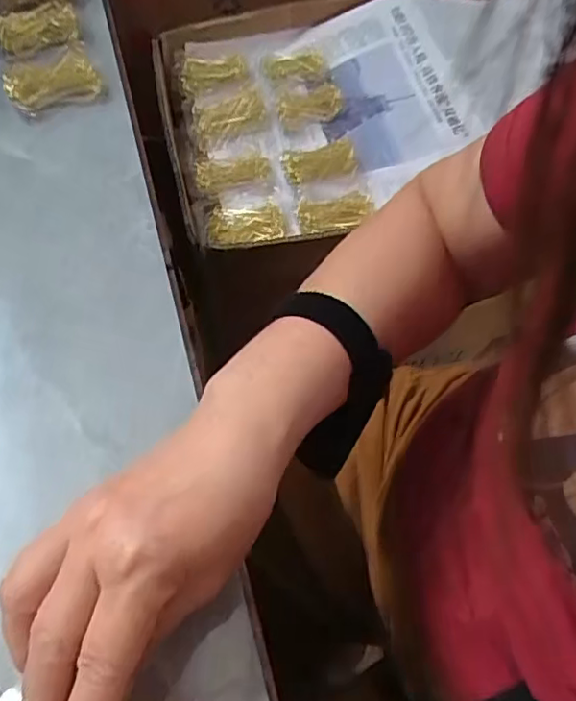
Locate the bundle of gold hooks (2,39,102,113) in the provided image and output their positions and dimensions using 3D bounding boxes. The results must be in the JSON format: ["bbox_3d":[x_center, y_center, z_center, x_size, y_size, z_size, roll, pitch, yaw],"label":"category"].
[{"bbox_3d":[-0.185,-0.211,0.457,0.068,0.026,0.038,-26,62,-16],"label":"bundle of gold hooks"}]

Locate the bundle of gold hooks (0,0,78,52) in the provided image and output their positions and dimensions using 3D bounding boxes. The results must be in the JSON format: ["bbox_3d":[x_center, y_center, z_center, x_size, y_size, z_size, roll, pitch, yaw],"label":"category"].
[{"bbox_3d":[-0.217,-0.282,0.505,0.069,0.020,0.047,-6,58,-4],"label":"bundle of gold hooks"}]

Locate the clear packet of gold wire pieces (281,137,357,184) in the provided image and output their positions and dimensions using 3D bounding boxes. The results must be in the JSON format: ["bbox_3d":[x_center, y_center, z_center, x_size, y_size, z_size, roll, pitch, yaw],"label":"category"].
[{"bbox_3d":[0.030,-0.183,0.561,0.070,0.009,0.045,-16,60,-11],"label":"clear packet of gold wire pieces"}]

